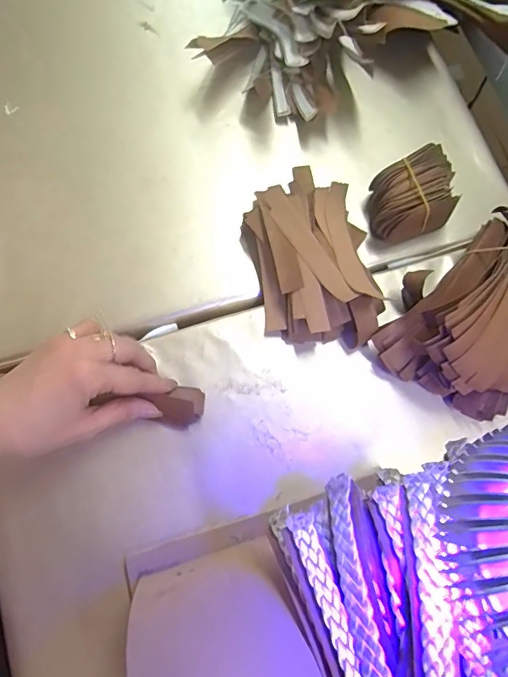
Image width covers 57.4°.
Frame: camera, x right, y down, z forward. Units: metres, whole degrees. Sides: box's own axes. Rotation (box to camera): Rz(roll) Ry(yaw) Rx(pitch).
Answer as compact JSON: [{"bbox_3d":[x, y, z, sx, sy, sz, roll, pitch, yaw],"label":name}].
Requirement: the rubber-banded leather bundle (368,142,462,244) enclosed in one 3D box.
[{"bbox_3d":[0.139,-0.125,0.424,0.076,0.053,0.060,-18,76,-9],"label":"rubber-banded leather bundle"}]

